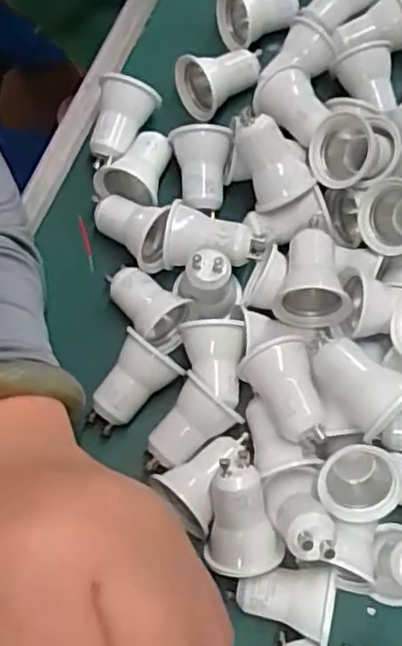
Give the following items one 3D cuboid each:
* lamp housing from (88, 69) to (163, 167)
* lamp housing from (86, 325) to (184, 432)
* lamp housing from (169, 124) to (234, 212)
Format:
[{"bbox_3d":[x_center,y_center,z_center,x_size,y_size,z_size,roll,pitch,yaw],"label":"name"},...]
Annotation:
[{"bbox_3d":[-0.041,-0.102,0.366,0.031,0.031,0.041,12,71,4],"label":"lamp housing"},{"bbox_3d":[-0.033,0.031,0.321,0.027,0.028,0.042,36,75,11],"label":"lamp housing"},{"bbox_3d":[-0.003,-0.079,0.355,0.030,0.028,0.041,8,71,3],"label":"lamp housing"}]

